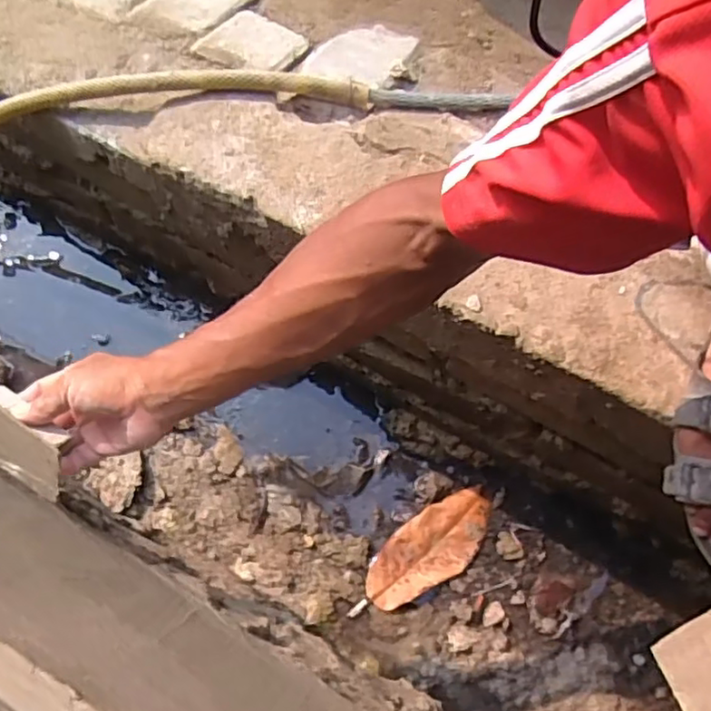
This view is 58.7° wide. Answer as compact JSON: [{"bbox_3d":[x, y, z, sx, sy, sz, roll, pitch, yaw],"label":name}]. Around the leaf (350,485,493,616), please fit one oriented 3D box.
[{"bbox_3d":[0.099,0.282,0.901,0.232,0.021,0.093,-35,76,-8],"label":"leaf"}]

